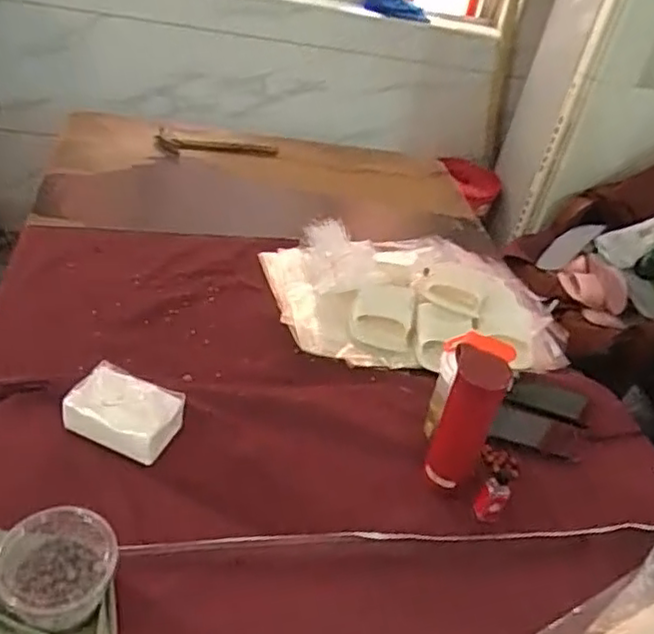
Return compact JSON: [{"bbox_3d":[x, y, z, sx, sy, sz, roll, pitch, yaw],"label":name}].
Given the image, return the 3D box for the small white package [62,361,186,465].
[{"bbox_3d":[-0.270,0.125,0.902,0.141,0.082,0.092,18,36,6],"label":"small white package"}]

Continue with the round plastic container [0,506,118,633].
[{"bbox_3d":[-0.282,0.264,0.707,0.115,0.076,0.118,9,36,-7],"label":"round plastic container"}]

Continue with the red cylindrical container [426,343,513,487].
[{"bbox_3d":[0.186,0.145,0.905,0.070,0.214,0.075,9,36,-7],"label":"red cylindrical container"}]

